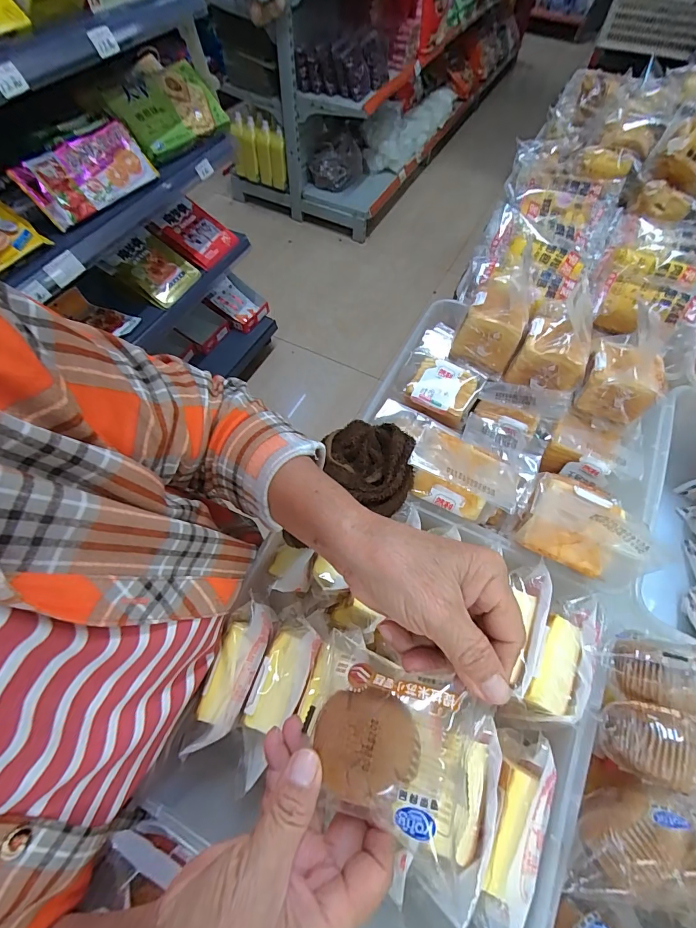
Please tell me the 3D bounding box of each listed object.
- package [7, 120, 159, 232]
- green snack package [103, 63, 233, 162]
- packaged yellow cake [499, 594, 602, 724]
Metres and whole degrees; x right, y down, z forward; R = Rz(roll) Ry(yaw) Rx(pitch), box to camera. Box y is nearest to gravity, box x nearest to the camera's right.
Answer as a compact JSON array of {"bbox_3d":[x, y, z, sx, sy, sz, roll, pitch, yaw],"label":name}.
[{"bbox_3d":[-0.391,-0.442,0.626,0.031,0.084,0.192,38,68,18],"label":"package"},{"bbox_3d":[-0.295,-0.594,0.687,0.046,0.097,0.187,38,68,17],"label":"green snack package"},{"bbox_3d":[0.167,0.155,0.318,0.041,0.025,0.106,29,65,14],"label":"packaged yellow cake"}]

